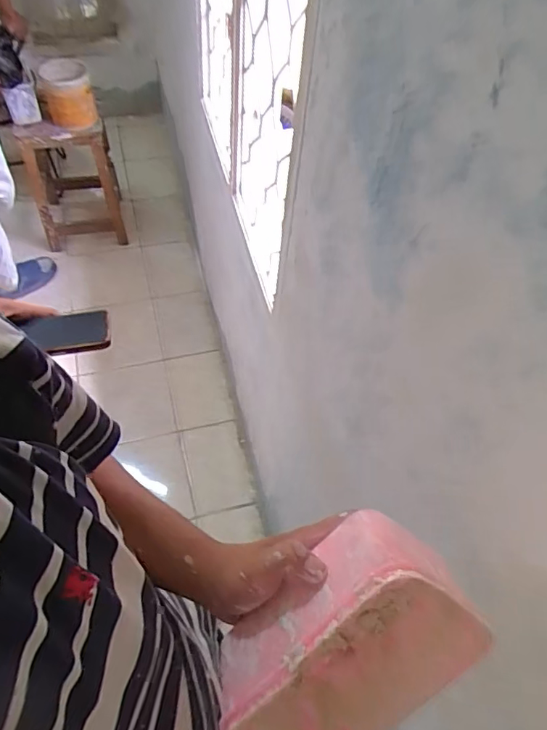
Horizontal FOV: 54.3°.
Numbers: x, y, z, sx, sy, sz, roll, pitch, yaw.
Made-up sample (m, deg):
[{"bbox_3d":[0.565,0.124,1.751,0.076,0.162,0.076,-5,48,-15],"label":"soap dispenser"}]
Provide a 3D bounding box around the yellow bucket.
[{"bbox_3d":[-0.631,-0.819,1.645,0.141,0.207,0.142,3,55,-4],"label":"yellow bucket"}]

